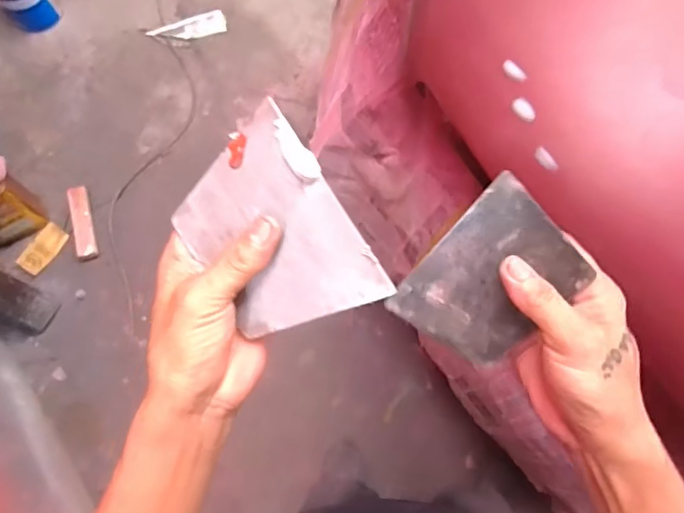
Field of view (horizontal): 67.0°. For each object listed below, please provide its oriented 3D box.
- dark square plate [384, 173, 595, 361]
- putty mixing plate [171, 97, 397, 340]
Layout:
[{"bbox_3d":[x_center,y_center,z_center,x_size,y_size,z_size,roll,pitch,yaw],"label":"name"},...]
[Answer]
[{"bbox_3d":[0.098,0.017,0.342,0.084,0.004,0.116,39,115,1],"label":"dark square plate"},{"bbox_3d":[-0.042,-0.010,0.316,0.097,0.005,0.125,-36,89,17],"label":"putty mixing plate"}]

